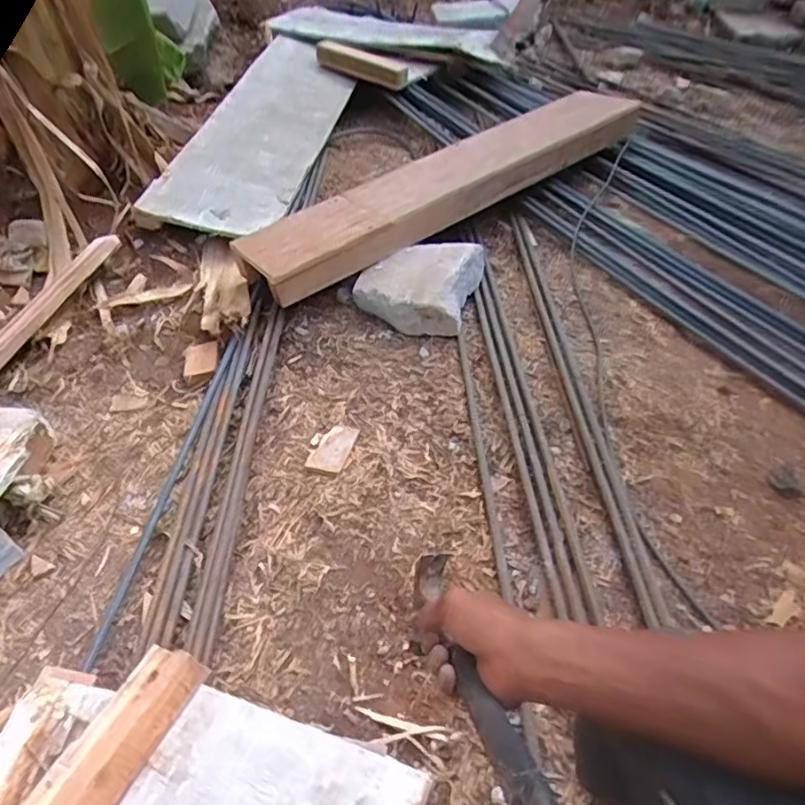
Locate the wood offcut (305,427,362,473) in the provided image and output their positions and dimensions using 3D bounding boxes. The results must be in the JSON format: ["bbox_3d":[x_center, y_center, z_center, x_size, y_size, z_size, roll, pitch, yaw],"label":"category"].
[{"bbox_3d":[-0.104,0.068,0.899,0.054,0.007,0.092,13,48,18],"label":"wood offcut"}]

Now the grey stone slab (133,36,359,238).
[{"bbox_3d":[-0.321,-0.649,1.427,0.311,0.051,0.780,17,59,7],"label":"grey stone slab"}]

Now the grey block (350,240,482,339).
[{"bbox_3d":[0.029,-0.211,1.105,0.205,0.114,0.184,12,48,18],"label":"grey block"}]

